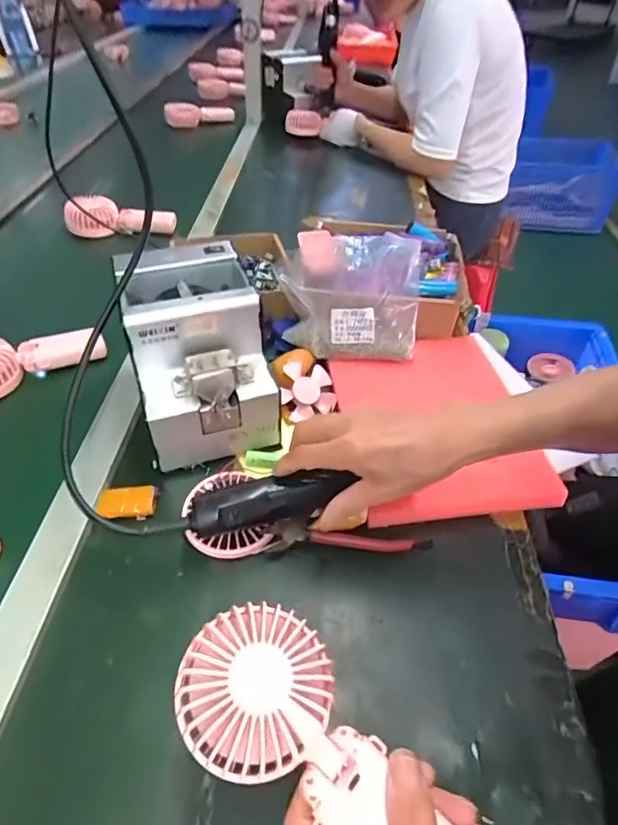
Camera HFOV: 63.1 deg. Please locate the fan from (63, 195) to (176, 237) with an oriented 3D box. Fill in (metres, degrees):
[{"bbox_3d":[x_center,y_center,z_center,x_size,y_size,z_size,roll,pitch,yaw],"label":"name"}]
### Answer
[{"bbox_3d":[-0.324,-0.334,0.881,0.182,0.059,0.079,1,46,-2],"label":"fan"}]

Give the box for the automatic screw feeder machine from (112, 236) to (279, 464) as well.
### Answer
[{"bbox_3d":[-0.113,-0.061,0.512,0.126,0.138,0.183,-13,46,-14],"label":"automatic screw feeder machine"}]

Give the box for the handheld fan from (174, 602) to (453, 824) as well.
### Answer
[{"bbox_3d":[0.008,0.182,0.271,0.177,0.026,0.080,38,53,11],"label":"handheld fan"}]

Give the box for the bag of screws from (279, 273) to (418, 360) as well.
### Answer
[{"bbox_3d":[0.048,-0.120,0.613,0.166,0.070,0.084,7,46,3],"label":"bag of screws"}]

